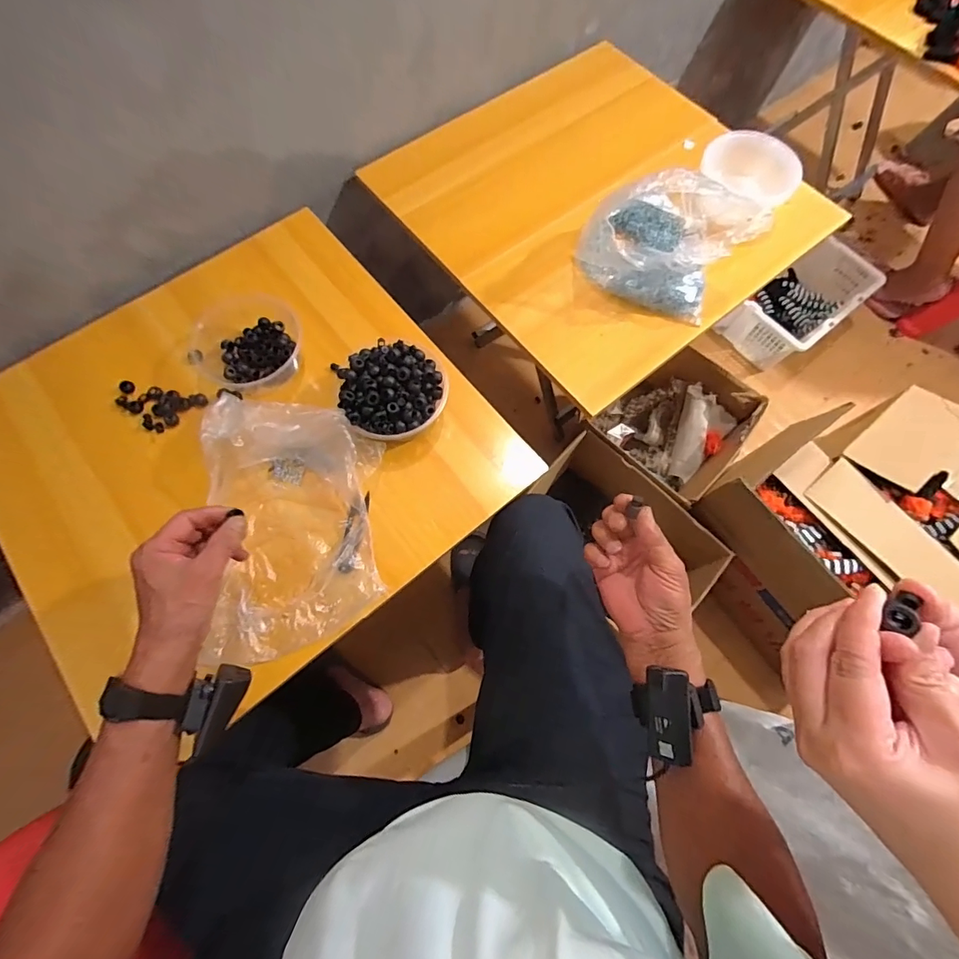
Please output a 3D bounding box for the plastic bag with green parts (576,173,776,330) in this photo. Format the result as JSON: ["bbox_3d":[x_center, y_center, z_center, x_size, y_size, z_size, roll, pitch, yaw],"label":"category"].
[{"bbox_3d":[0.263,-0.358,0.626,0.214,0.142,0.167,27,73,8],"label":"plastic bag with green parts"}]

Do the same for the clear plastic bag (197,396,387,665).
[{"bbox_3d":[-0.229,0.052,0.533,0.217,0.068,0.310,-2,71,-2],"label":"clear plastic bag"}]

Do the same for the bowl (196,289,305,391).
[{"bbox_3d":[-0.319,-0.189,0.621,0.144,0.054,0.137,0,71,-1],"label":"bowl"}]

